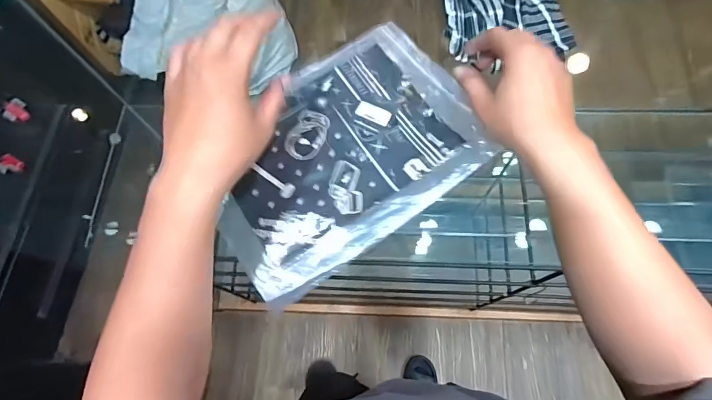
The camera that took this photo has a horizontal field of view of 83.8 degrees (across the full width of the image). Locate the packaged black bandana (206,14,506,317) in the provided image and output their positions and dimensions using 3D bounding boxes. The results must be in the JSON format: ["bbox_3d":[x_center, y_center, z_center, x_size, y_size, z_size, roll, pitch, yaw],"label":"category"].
[{"bbox_3d":[-0.020,-0.063,0.485,0.334,0.032,0.238,-35,73,-10],"label":"packaged black bandana"}]

